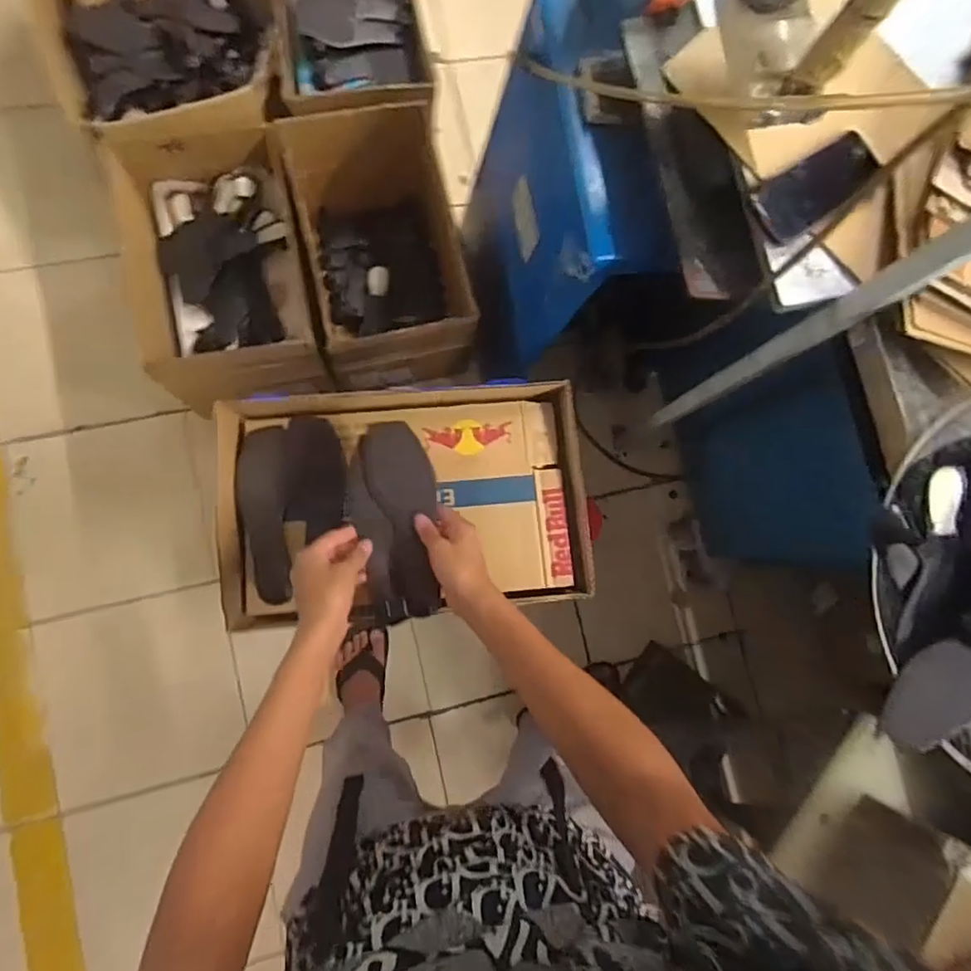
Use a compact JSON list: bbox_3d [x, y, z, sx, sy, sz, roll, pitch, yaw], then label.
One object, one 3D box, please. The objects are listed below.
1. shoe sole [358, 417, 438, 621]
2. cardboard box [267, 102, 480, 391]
[{"bbox_3d":[-0.093,0.035,0.699,0.077,0.009,0.227,-9,79,-6],"label":"shoe sole"},{"bbox_3d":[-0.230,-0.495,1.341,0.316,0.353,0.511,-14,84,-7],"label":"cardboard box"}]

